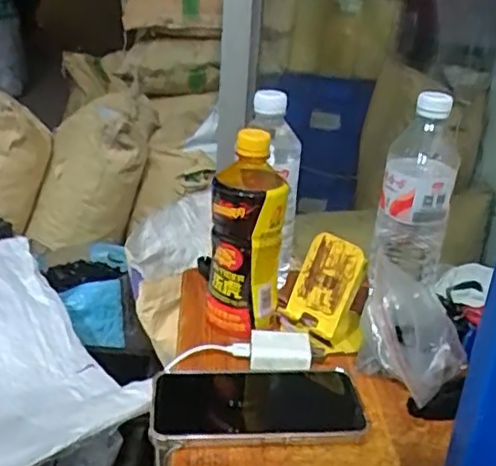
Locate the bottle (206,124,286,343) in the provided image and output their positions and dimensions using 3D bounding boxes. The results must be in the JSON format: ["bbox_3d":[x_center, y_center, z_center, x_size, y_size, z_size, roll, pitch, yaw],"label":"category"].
[{"bbox_3d":[-0.002,-0.002,0.594,0.067,0.180,0.078,4,24,0],"label":"bottle"}]

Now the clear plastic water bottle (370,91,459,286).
[{"bbox_3d":[0.167,-0.033,0.638,0.070,0.203,0.066,10,24,13],"label":"clear plastic water bottle"}]

